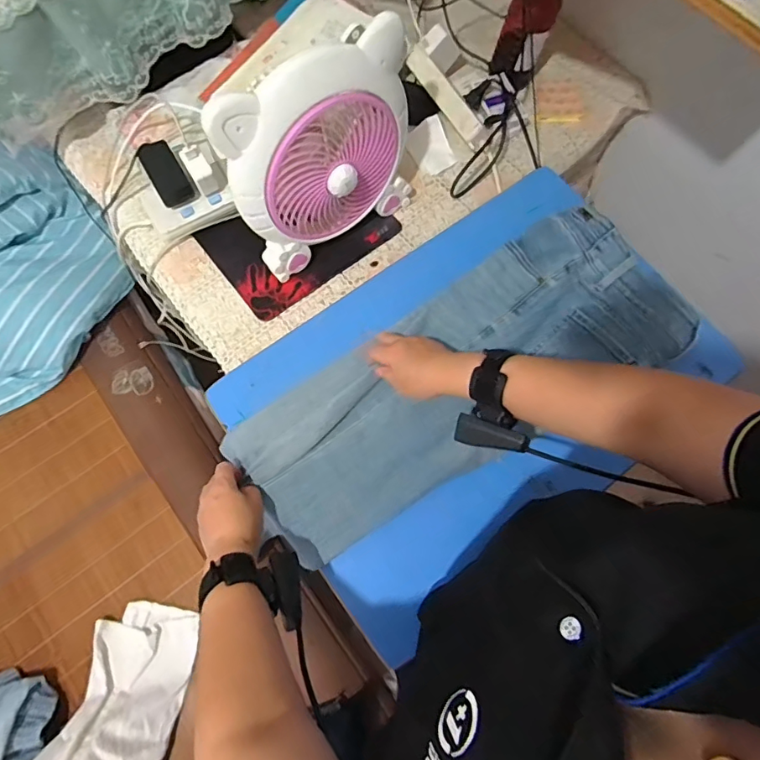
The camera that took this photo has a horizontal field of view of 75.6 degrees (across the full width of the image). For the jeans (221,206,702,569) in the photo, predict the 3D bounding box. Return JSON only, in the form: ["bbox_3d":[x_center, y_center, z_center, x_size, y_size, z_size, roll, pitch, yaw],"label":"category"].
[{"bbox_3d":[0.098,0.002,0.590,0.562,0.037,0.214,-33,76,-6],"label":"jeans"}]

